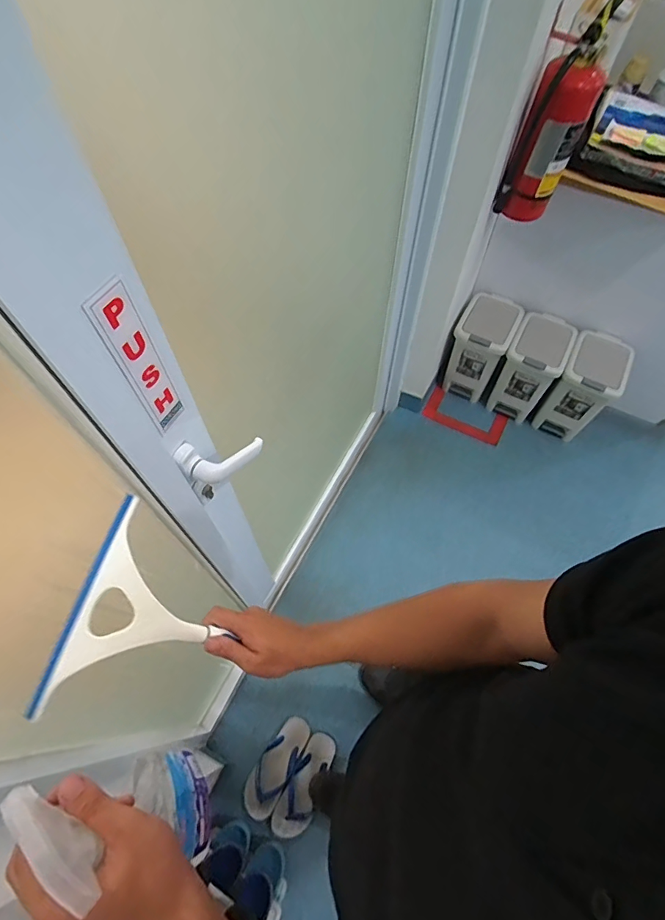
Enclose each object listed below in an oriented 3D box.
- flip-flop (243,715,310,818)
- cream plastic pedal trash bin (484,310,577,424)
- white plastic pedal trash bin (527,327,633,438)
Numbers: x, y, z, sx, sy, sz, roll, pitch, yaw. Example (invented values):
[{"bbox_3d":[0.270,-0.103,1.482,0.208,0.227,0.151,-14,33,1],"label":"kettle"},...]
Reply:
[{"bbox_3d":[-0.149,0.831,1.243,0.101,0.063,0.248,30,66,14],"label":"flip-flop"},{"bbox_3d":[0.719,-0.334,1.687,0.185,0.340,0.238,27,65,13],"label":"cream plastic pedal trash bin"},{"bbox_3d":[0.908,-0.263,1.664,0.203,0.334,0.254,28,65,13],"label":"white plastic pedal trash bin"}]

